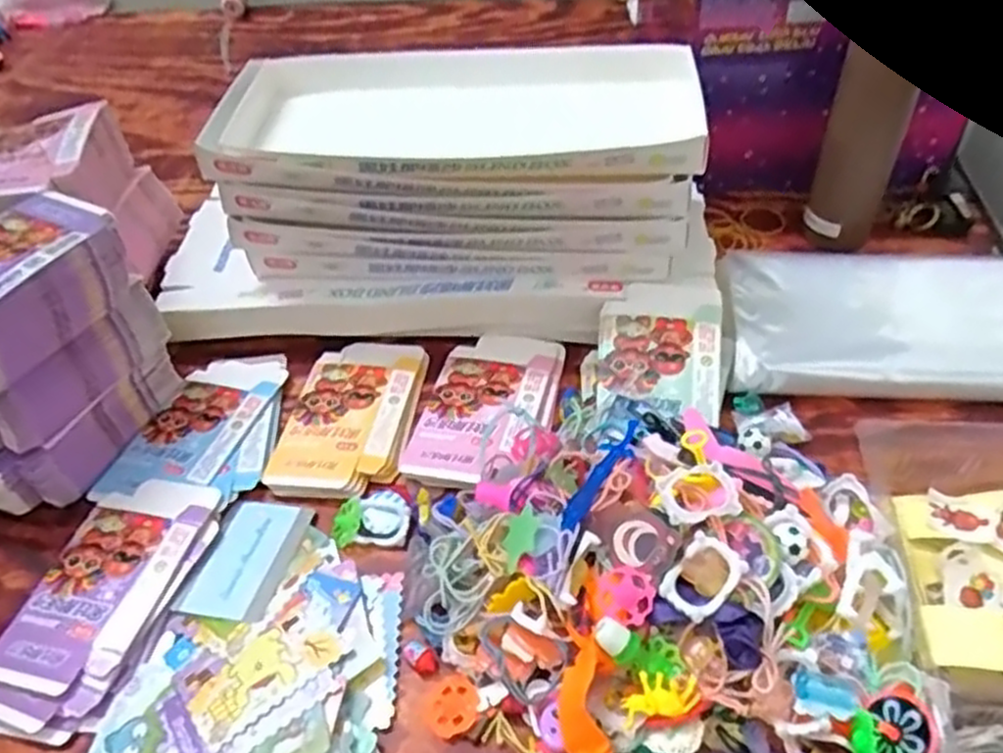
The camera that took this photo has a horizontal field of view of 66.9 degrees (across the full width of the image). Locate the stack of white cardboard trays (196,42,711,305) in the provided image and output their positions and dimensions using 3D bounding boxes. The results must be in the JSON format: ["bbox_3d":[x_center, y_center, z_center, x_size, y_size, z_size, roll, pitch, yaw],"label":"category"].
[{"bbox_3d":[-0.034,-0.159,0.599,0.344,0.140,0.149,0,48,4],"label":"stack of white cardboard trays"}]

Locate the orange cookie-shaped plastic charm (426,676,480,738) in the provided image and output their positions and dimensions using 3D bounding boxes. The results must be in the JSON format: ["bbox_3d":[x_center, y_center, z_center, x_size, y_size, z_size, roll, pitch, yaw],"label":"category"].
[{"bbox_3d":[-0.027,0.185,0.425,0.030,0.007,0.031,-4,46,4],"label":"orange cookie-shaped plastic charm"}]

